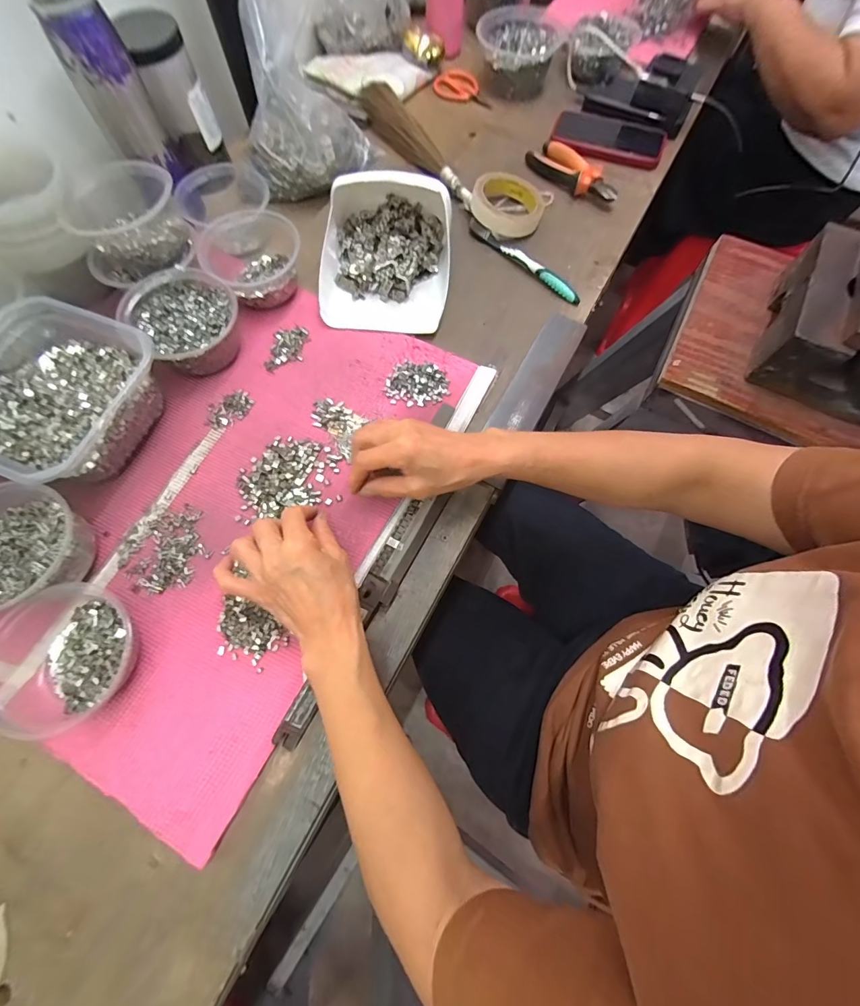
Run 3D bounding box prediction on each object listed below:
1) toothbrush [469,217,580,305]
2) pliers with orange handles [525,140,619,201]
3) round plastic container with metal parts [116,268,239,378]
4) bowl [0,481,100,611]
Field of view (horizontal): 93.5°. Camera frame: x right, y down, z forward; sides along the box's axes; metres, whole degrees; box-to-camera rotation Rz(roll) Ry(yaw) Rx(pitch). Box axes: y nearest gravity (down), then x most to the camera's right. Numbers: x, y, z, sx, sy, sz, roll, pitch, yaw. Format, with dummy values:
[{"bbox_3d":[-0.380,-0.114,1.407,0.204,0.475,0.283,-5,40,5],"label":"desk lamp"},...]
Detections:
[{"bbox_3d":[0.123,-0.324,0.536,0.014,0.017,0.189,-42,77,-14],"label":"toothbrush"},{"bbox_3d":[0.212,-0.488,0.594,0.058,0.020,0.147,-41,77,-14],"label":"pliers with orange handles"},{"bbox_3d":[-0.270,-0.203,0.457,0.102,0.053,0.115,-43,78,-15],"label":"round plastic container with metal parts"},{"bbox_3d":[-0.369,0.044,0.366,0.107,0.059,0.106,0,69,0],"label":"bowl"}]

